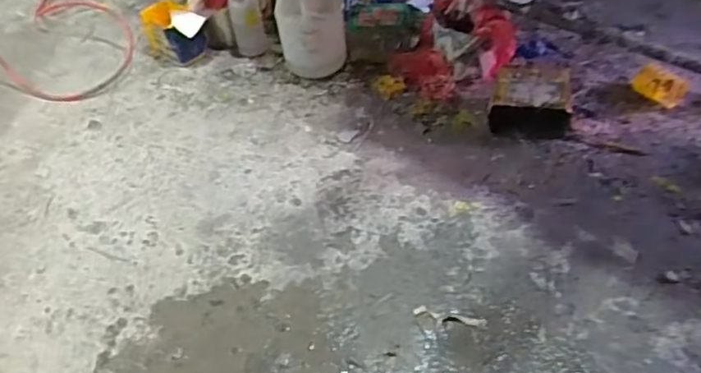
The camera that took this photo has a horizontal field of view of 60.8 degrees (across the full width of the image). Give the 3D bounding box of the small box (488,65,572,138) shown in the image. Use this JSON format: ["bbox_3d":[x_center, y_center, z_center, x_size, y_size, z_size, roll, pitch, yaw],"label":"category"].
[{"bbox_3d":[0.415,-0.198,1.391,0.180,0.102,0.166,3,47,7],"label":"small box"}]

